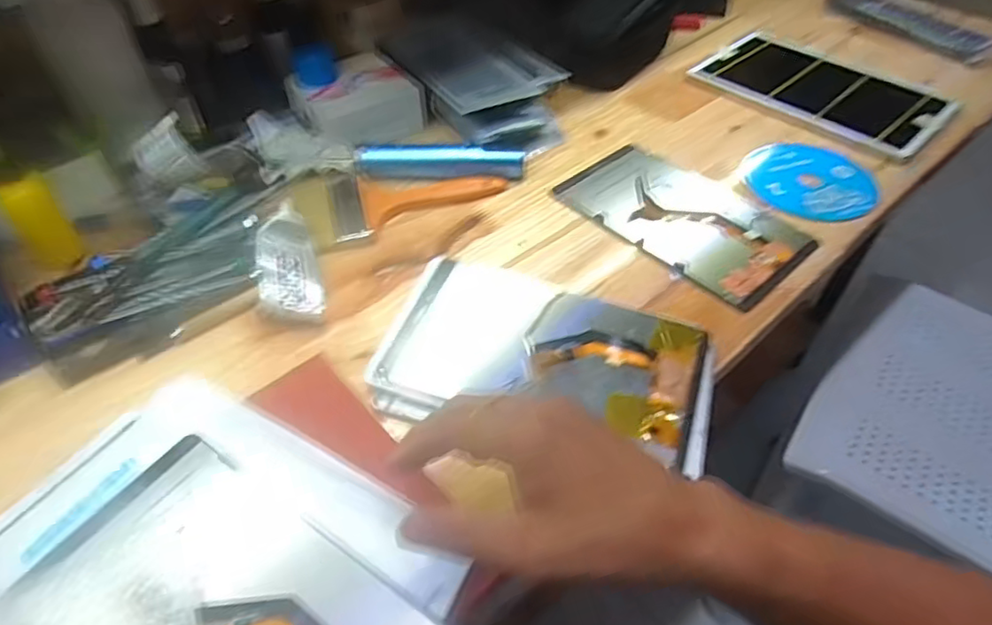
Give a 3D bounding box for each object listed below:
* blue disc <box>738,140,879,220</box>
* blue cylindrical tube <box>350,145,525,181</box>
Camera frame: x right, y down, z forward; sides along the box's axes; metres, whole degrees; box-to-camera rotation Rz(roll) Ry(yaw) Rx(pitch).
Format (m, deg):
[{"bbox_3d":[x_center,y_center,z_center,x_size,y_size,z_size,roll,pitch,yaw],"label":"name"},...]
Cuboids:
[{"bbox_3d":[0.292,-0.125,0.575,0.111,0.005,0.110,-1,51,1],"label":"blue disc"},{"bbox_3d":[-0.050,-0.139,0.555,0.151,0.019,0.022,-2,50,-4],"label":"blue cylindrical tube"}]

